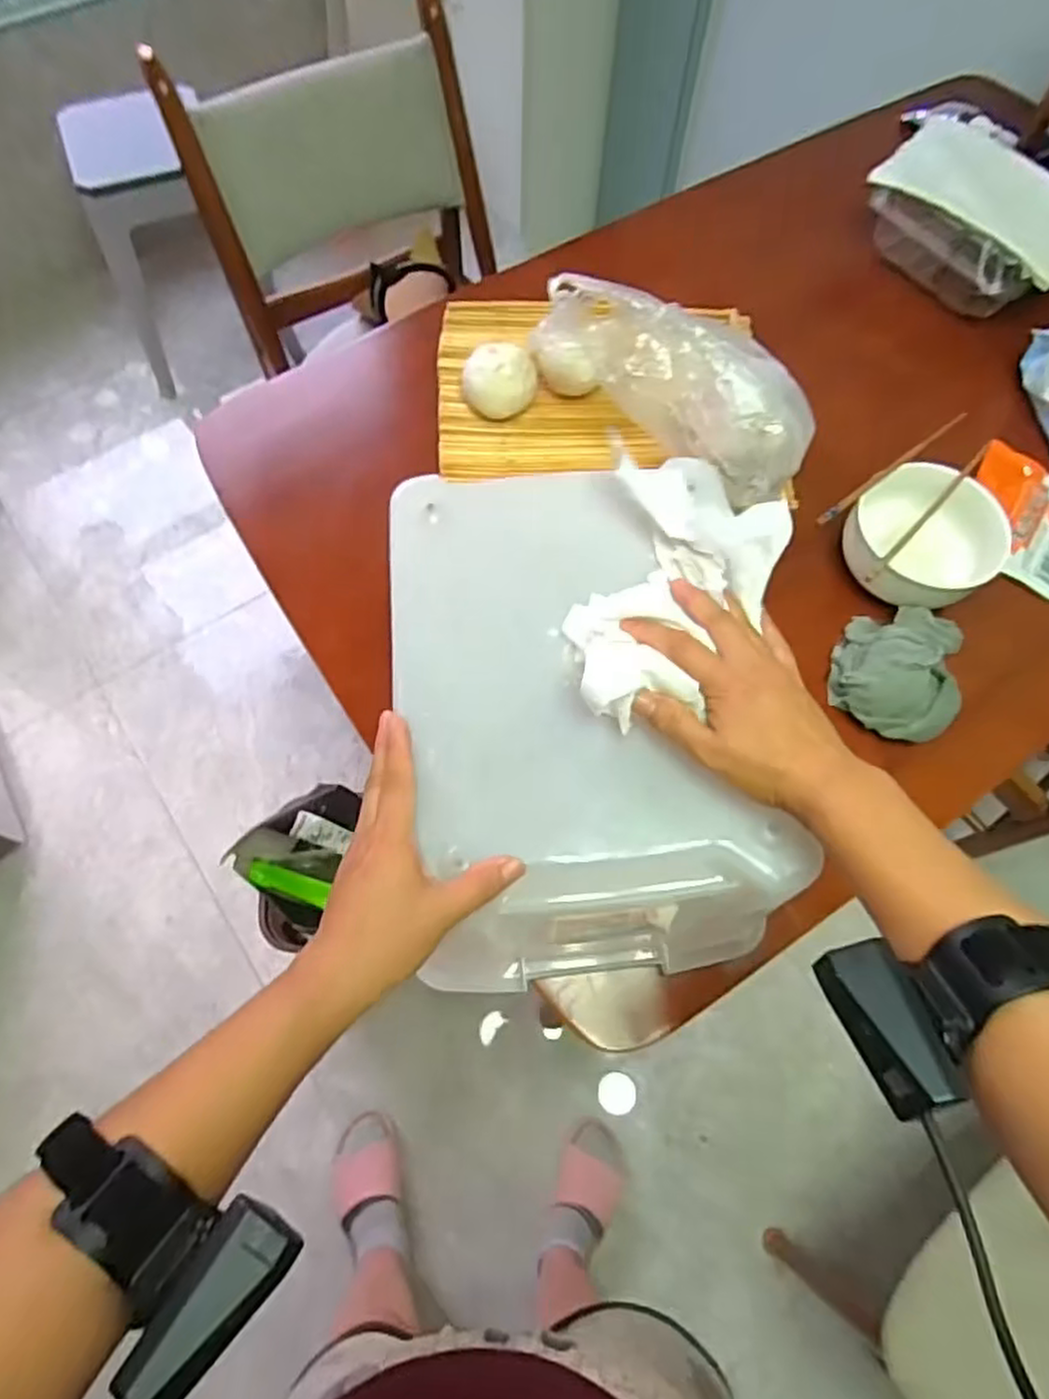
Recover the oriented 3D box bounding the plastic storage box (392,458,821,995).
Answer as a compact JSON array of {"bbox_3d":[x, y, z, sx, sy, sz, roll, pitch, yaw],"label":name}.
[{"bbox_3d":[0.038,0.041,0.580,0.252,0.225,0.351,-3,67,-3],"label":"plastic storage box"}]

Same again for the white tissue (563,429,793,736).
[{"bbox_3d":[0.103,-0.070,0.484,0.133,0.040,0.194,13,67,4],"label":"white tissue"}]

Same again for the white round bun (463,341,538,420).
[{"bbox_3d":[-0.027,-0.352,0.813,0.079,0.060,0.072,1,67,-1],"label":"white round bun"}]

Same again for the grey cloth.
[{"bbox_3d":[0.362,-0.030,0.696,0.115,0.060,0.126,18,67,6],"label":"grey cloth"}]

